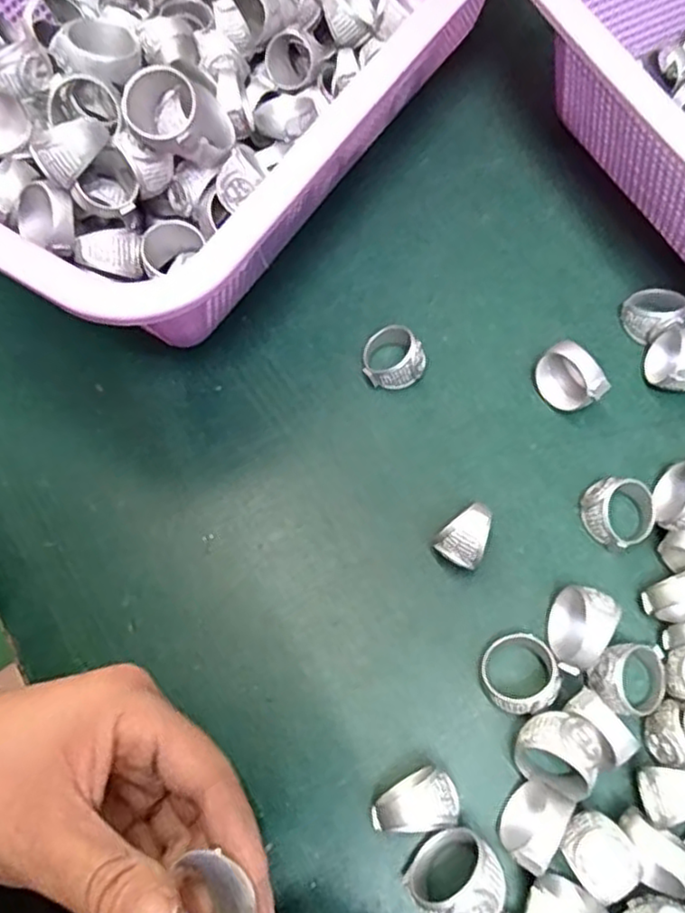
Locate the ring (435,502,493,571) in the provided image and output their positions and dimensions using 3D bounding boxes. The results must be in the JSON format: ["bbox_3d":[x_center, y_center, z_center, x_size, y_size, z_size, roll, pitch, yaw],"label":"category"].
[{"bbox_3d":[0.045,0.030,0.262,0.016,0.023,0.021,24,71,11],"label":"ring"}]

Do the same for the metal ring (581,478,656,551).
[{"bbox_3d":[0.106,0.020,0.268,0.027,0.018,0.026,-1,68,2],"label":"metal ring"}]

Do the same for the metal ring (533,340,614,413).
[{"bbox_3d":[0.091,-0.030,0.284,0.017,0.024,0.027,-30,71,-10],"label":"metal ring"}]

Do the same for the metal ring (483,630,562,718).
[{"bbox_3d":[0.062,0.076,0.245,0.026,0.016,0.026,-1,68,2],"label":"metal ring"}]

